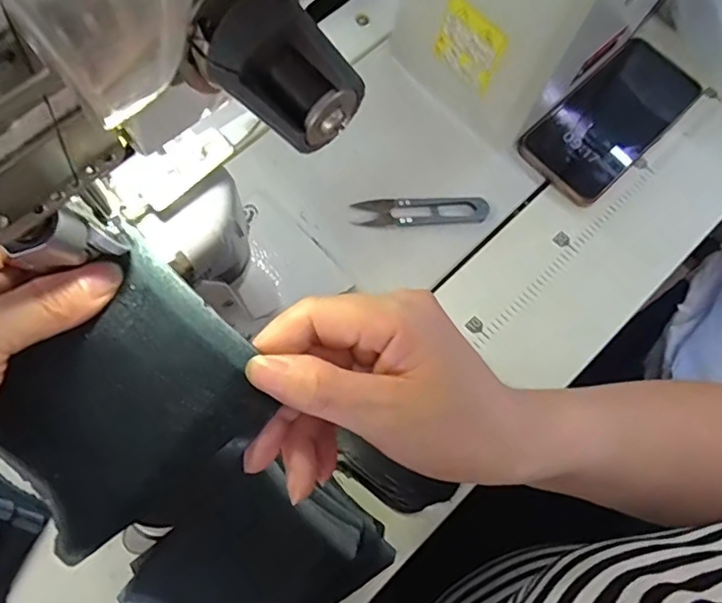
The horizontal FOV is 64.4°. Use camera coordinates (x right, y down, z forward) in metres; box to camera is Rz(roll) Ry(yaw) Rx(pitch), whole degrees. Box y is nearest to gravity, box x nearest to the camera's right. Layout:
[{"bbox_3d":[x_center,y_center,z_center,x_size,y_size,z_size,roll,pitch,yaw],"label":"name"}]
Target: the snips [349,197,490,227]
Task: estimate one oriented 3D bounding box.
[{"bbox_3d":[0.046,-0.069,0.434,0.101,0.006,0.022,-4,69,-2],"label":"snips"}]

